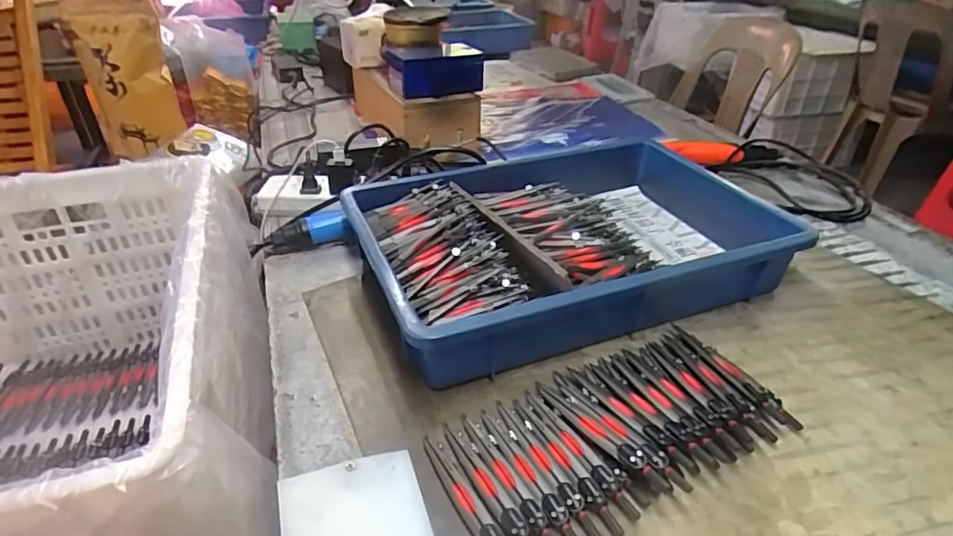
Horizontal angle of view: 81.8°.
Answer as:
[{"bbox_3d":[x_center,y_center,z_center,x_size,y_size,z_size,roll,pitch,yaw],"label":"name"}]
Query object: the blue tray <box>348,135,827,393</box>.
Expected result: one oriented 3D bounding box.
[{"bbox_3d":[0.096,-0.036,0.608,0.433,0.073,0.291,-13,36,-19],"label":"blue tray"}]

